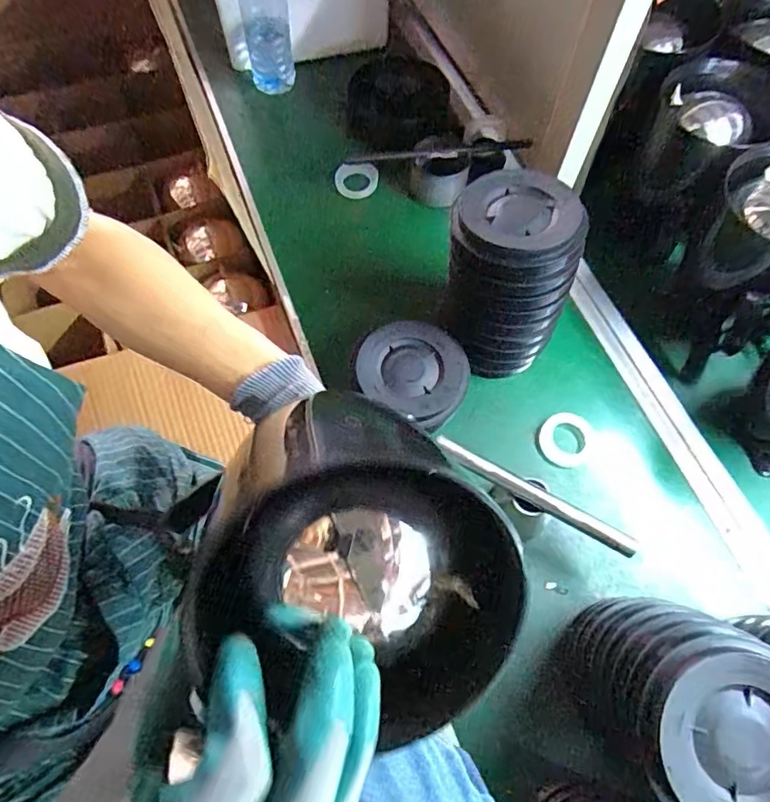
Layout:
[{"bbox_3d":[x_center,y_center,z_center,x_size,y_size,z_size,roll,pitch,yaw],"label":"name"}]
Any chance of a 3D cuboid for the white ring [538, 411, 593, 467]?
[{"bbox_3d":[0.194,0.041,0.579,0.054,0.012,0.055,14,66,4],"label":"white ring"}]

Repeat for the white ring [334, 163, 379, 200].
[{"bbox_3d":[-0.039,-0.294,0.720,0.058,0.048,0.015,9,65,2],"label":"white ring"}]

